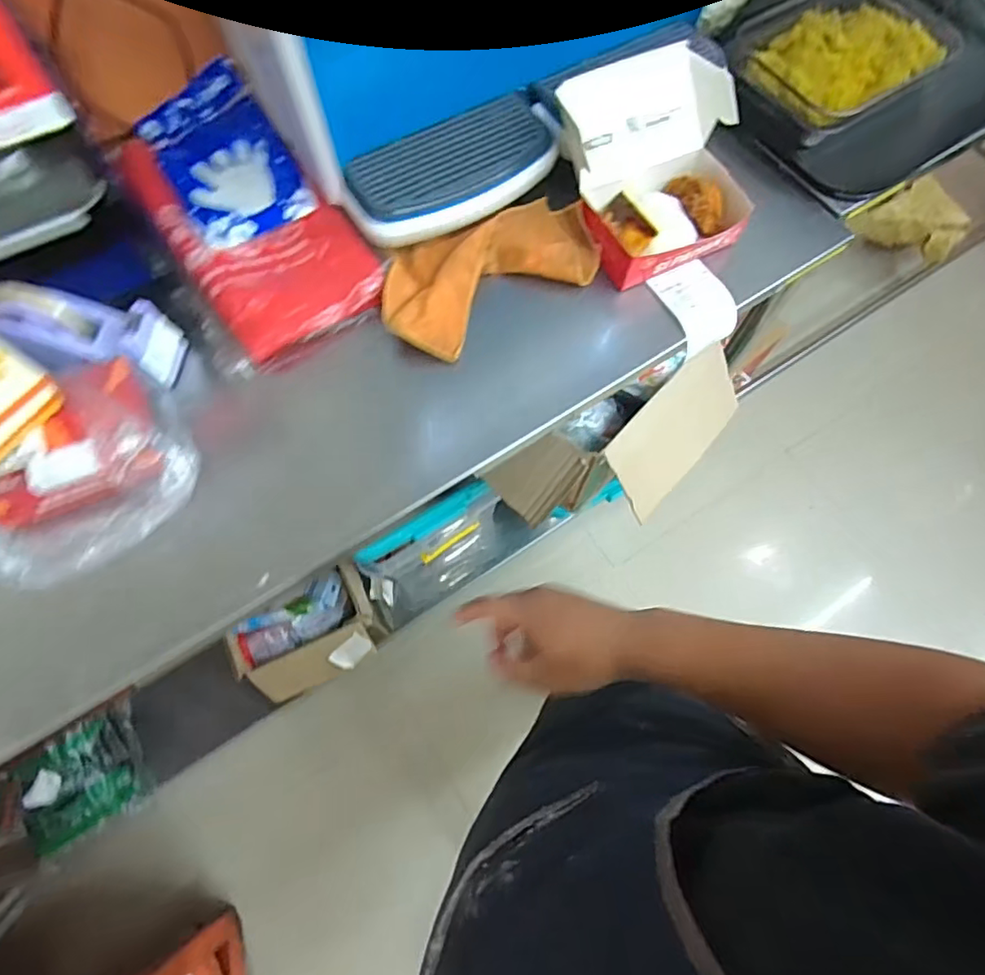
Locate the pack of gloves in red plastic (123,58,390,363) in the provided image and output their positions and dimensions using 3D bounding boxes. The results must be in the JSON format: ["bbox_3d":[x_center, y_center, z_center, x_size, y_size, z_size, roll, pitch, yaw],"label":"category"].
[{"bbox_3d":[-0.286,-0.317,0.704,0.199,0.052,0.347,-33,72,-13],"label":"pack of gloves in red plastic"}]

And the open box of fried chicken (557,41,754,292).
[{"bbox_3d":[0.200,-0.389,0.699,0.217,0.121,0.201,-25,70,-10],"label":"open box of fried chicken"}]

